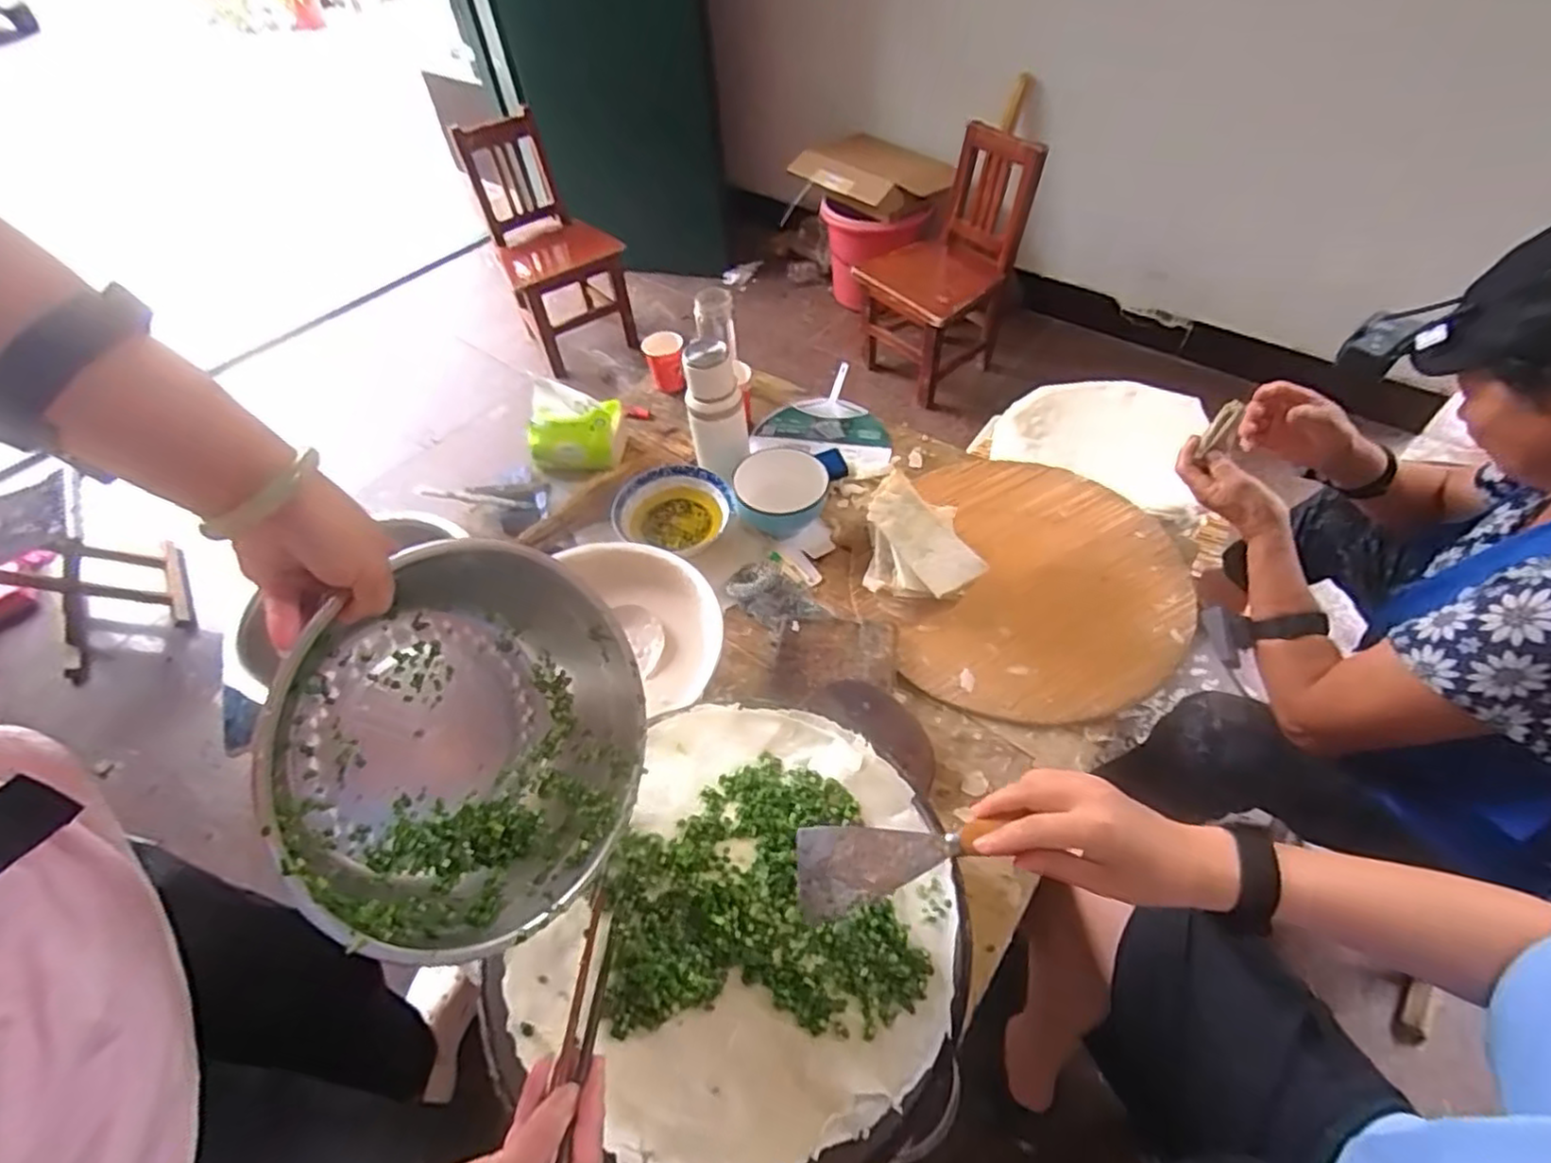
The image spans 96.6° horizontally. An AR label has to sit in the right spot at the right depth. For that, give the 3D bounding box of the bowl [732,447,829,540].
[{"bbox_3d":[0.007,-0.129,1.033,0.131,0.079,0.126,-2,52,3],"label":"bowl"}]

